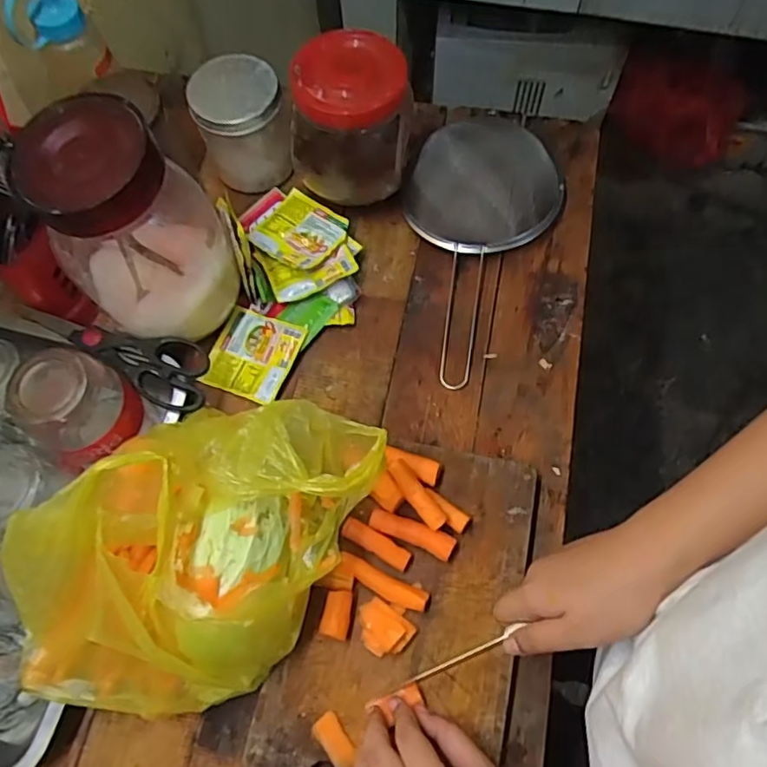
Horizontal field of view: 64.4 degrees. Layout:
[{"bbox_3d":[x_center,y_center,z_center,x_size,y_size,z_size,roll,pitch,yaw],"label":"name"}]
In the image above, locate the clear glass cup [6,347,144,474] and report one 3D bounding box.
[{"bbox_3d":[-0.242,0.019,0.486,0.074,0.079,0.071,-1,66,2],"label":"clear glass cup"}]

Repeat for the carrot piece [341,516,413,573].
[{"bbox_3d":[-0.006,0.129,0.491,0.059,0.012,0.017,28,70,13],"label":"carrot piece"}]

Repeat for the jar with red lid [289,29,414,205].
[{"bbox_3d":[-0.032,-0.249,0.580,0.108,0.107,0.099,-1,66,2],"label":"jar with red lid"}]

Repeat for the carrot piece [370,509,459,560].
[{"bbox_3d":[0.023,0.118,0.488,0.071,0.012,0.019,23,69,11],"label":"carrot piece"}]

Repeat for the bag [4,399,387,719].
[{"bbox_3d":[-0.128,0.113,0.415,0.184,0.145,0.234,19,68,10],"label":"bag"}]

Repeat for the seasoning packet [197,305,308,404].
[{"bbox_3d":[-0.124,-0.028,0.579,0.078,0.010,0.082,19,68,10],"label":"seasoning packet"}]

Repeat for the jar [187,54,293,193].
[{"bbox_3d":[-0.143,-0.263,0.622,0.085,0.100,0.086,-1,66,2],"label":"jar"}]

